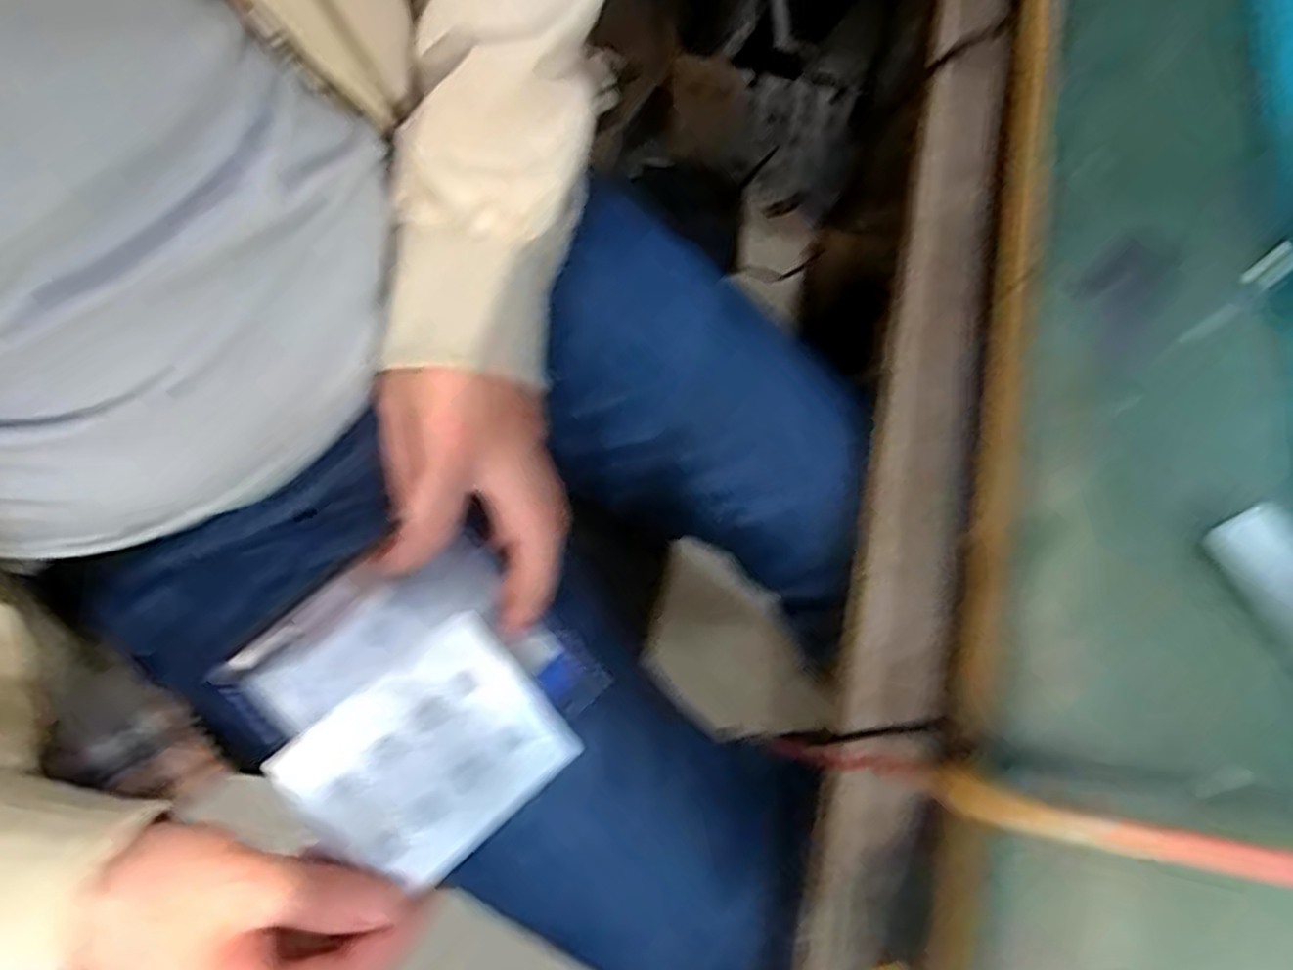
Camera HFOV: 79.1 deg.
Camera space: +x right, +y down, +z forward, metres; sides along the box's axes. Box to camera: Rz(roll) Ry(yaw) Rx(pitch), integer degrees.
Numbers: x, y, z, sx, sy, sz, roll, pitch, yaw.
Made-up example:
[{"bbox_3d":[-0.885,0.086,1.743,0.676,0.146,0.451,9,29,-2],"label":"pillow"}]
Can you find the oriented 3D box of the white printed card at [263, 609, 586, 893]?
[{"bbox_3d":[-0.094,0.116,0.337,0.103,0.009,0.085,-39,71,-16],"label":"white printed card"}]

